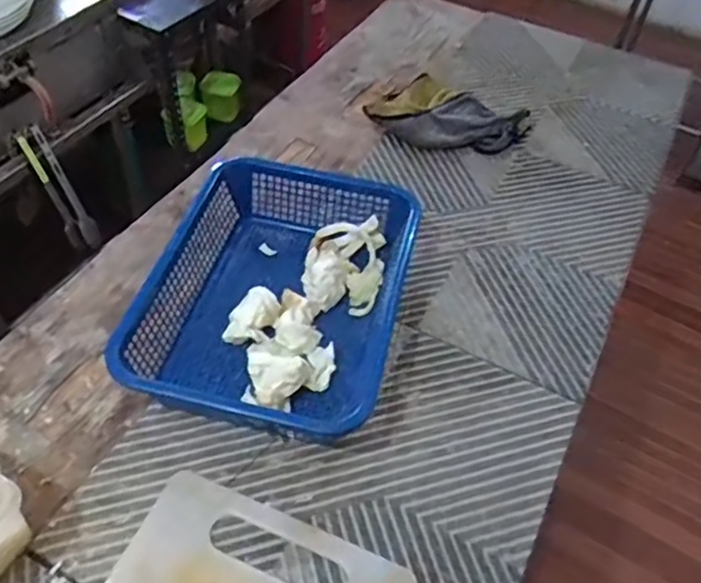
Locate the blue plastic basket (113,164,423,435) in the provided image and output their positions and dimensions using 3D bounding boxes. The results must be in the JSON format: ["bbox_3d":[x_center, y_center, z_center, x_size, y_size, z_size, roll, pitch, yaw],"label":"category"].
[{"bbox_3d":[-0.081,0.005,0.703,0.243,0.093,0.320,12,51,6],"label":"blue plastic basket"}]

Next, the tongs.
[{"bbox_3d":[-0.588,-0.203,1.291,0.036,0.262,0.050,23,50,41],"label":"tongs"}]

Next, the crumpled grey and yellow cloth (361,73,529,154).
[{"bbox_3d":[0.143,-0.264,0.965,0.229,0.056,0.110,21,53,13],"label":"crumpled grey and yellow cloth"}]

